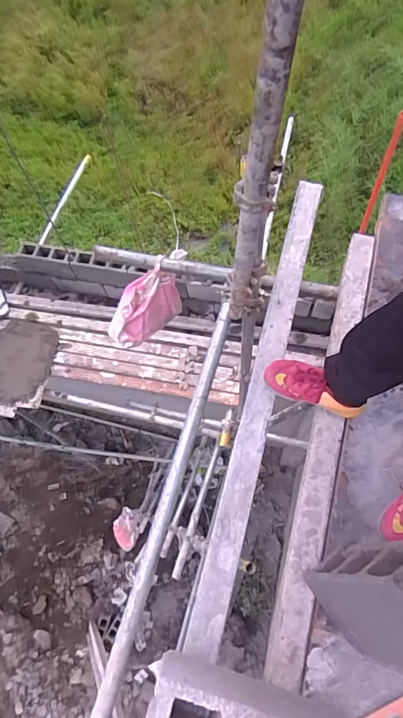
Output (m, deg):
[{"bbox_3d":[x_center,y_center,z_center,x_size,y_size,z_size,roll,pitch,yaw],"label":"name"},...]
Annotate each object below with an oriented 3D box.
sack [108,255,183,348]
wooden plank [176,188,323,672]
[{"bbox_3d":[-0.219,-0.201,1.561,0.109,0.321,0.298,42,75,18],"label":"sack"},{"bbox_3d":[0.199,-0.004,1.249,0.107,0.037,1.427,12,68,11],"label":"wooden plank"}]

